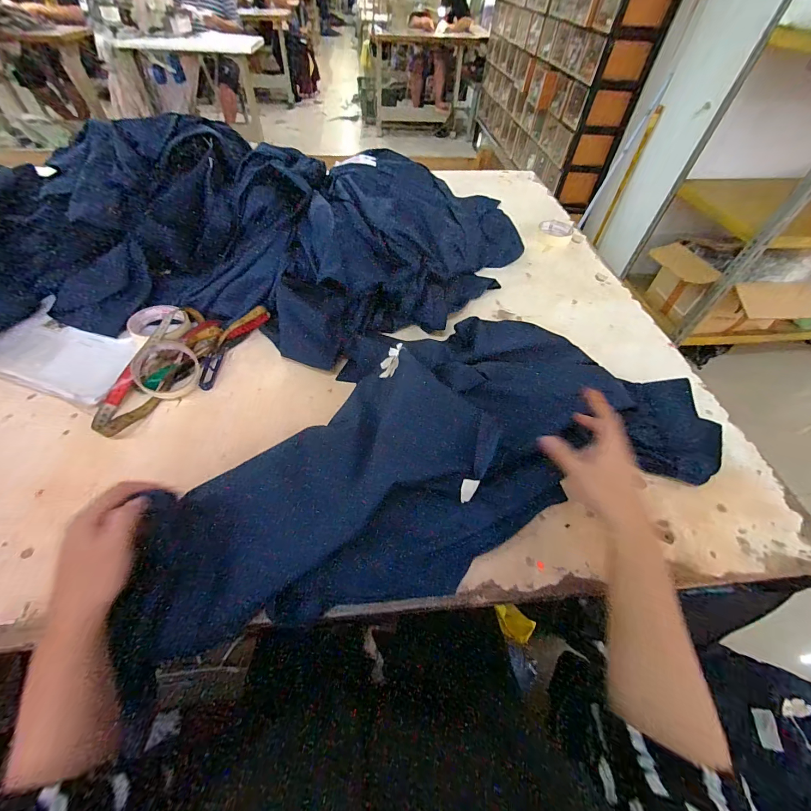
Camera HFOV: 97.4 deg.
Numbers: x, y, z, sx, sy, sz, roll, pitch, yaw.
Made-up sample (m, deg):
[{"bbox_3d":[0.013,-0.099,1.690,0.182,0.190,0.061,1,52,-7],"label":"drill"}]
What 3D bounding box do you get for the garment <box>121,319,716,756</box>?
[{"bbox_3d":[0.055,0.039,0.451,0.675,0.115,0.327,-22,57,-13],"label":"garment"}]

